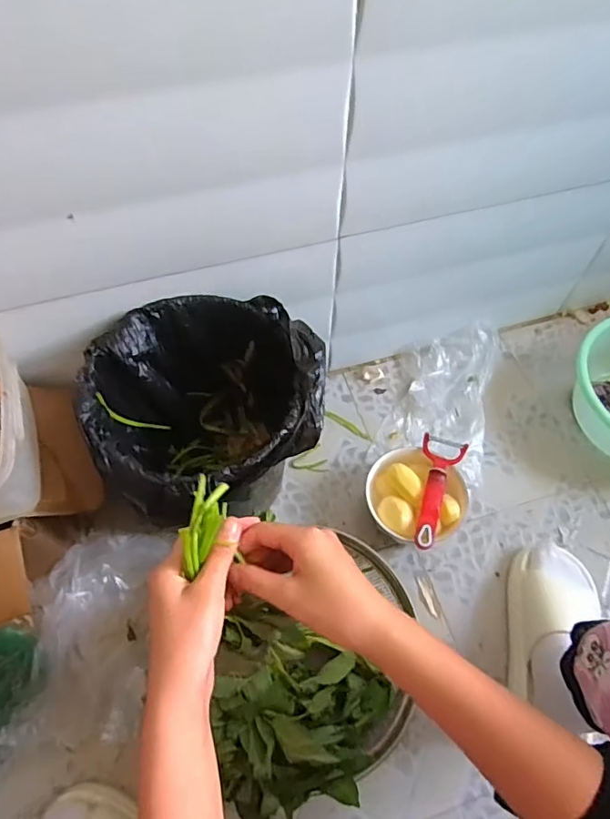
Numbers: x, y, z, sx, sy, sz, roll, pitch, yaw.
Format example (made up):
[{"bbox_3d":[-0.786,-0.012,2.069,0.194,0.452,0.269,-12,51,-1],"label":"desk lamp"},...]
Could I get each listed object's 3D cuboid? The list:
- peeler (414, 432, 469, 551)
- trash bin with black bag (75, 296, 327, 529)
[{"bbox_3d":[0.180,0.113,0.706,0.061,0.017,0.164,15,61,8],"label":"peeler"},{"bbox_3d":[-0.112,0.019,0.655,0.253,0.244,0.245,-7,61,-4],"label":"trash bin with black bag"}]

